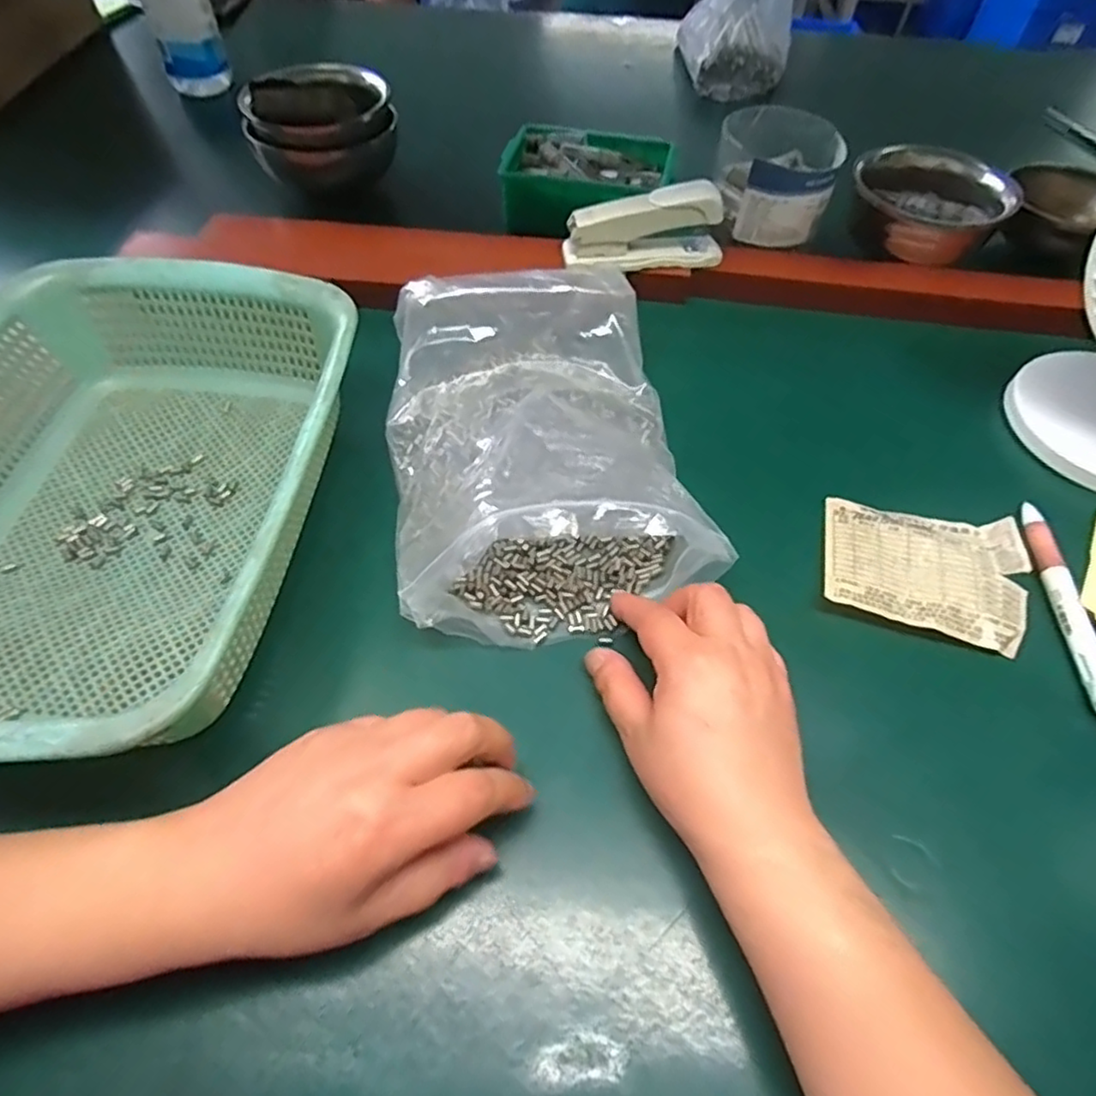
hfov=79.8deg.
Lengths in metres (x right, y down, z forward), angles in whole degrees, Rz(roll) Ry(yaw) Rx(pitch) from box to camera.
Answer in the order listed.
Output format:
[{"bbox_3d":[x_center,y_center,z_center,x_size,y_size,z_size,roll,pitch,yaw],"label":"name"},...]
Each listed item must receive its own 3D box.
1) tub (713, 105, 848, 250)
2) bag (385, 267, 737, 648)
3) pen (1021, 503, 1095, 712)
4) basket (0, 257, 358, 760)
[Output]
[{"bbox_3d":[0.188,-0.307,0.546,0.095,0.064,0.099,1,55,-1],"label":"tub"},{"bbox_3d":[-0.007,-0.068,0.391,0.173,0.072,0.235,-10,57,-6],"label":"bag"},{"bbox_3d":[0.291,0.033,0.369,0.013,0.018,0.141,5,55,2],"label":"pen"},{"bbox_3d":[-0.230,-0.027,0.354,0.225,0.085,0.295,7,55,3],"label":"basket"}]

